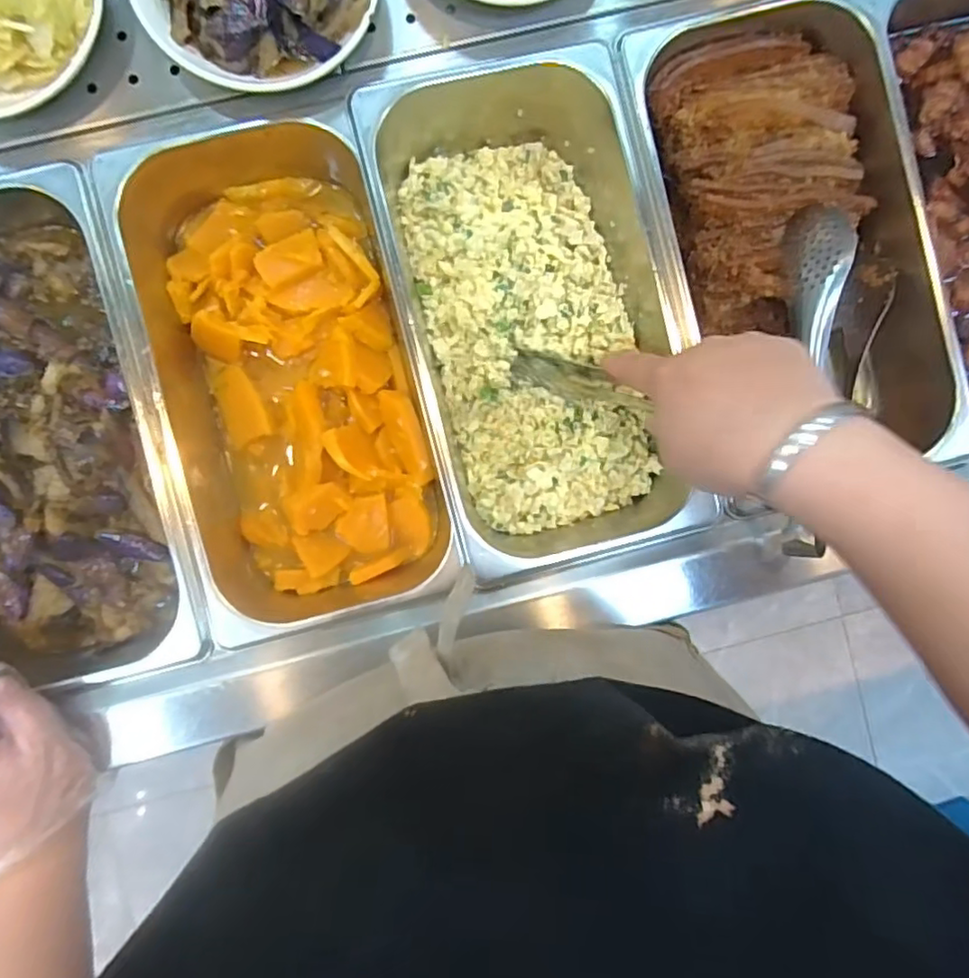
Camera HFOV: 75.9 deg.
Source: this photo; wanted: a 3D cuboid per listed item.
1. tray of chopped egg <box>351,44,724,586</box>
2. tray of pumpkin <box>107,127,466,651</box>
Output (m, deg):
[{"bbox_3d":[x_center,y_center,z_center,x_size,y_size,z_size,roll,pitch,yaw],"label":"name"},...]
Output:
[{"bbox_3d":[0.038,-0.115,0.430,0.176,0.076,0.319,-14,92,-2],"label":"tray of chopped egg"},{"bbox_3d":[-0.129,-0.077,0.420,0.169,0.064,0.331,-14,92,-2],"label":"tray of pumpkin"}]

